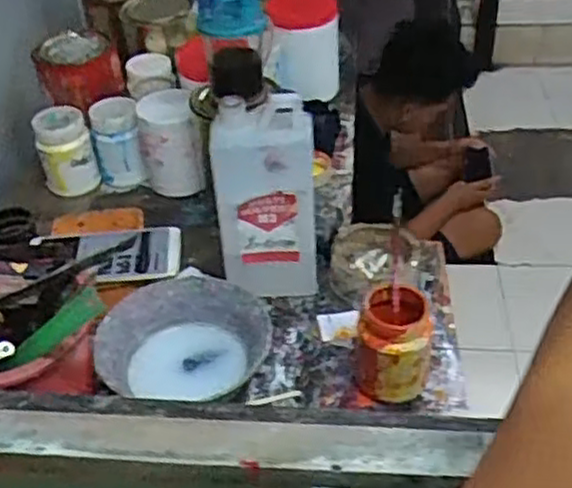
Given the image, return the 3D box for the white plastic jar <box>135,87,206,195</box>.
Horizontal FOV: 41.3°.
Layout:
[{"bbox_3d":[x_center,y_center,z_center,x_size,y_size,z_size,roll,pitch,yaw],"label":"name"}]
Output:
[{"bbox_3d":[-0.142,-0.116,0.942,0.069,0.121,0.078,-11,40,-9],"label":"white plastic jar"}]

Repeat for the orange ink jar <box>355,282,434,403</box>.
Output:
[{"bbox_3d":[0.096,0.091,0.685,0.063,0.099,0.065,-2,40,2],"label":"orange ink jar"}]

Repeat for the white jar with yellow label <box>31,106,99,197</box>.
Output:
[{"bbox_3d":[-0.281,-0.118,0.971,0.067,0.098,0.055,-17,42,-15],"label":"white jar with yellow label"}]

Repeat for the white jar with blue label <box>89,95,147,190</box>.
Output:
[{"bbox_3d":[-0.215,-0.128,0.966,0.059,0.111,0.056,-2,40,2],"label":"white jar with blue label"}]

